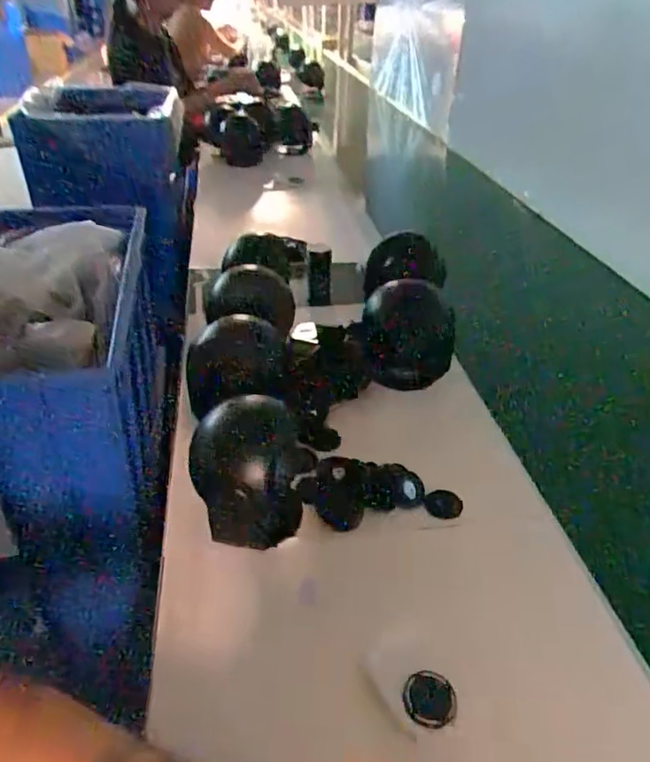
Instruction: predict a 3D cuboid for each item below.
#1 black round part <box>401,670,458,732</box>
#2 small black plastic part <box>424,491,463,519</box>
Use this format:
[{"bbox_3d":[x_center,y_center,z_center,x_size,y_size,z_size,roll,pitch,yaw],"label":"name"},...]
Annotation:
[{"bbox_3d":[0.077,0.233,0.434,0.037,0.011,0.036,1,34,-1],"label":"black round part"},{"bbox_3d":[0.120,0.123,0.594,0.035,0.005,0.036,25,40,31],"label":"small black plastic part"}]

